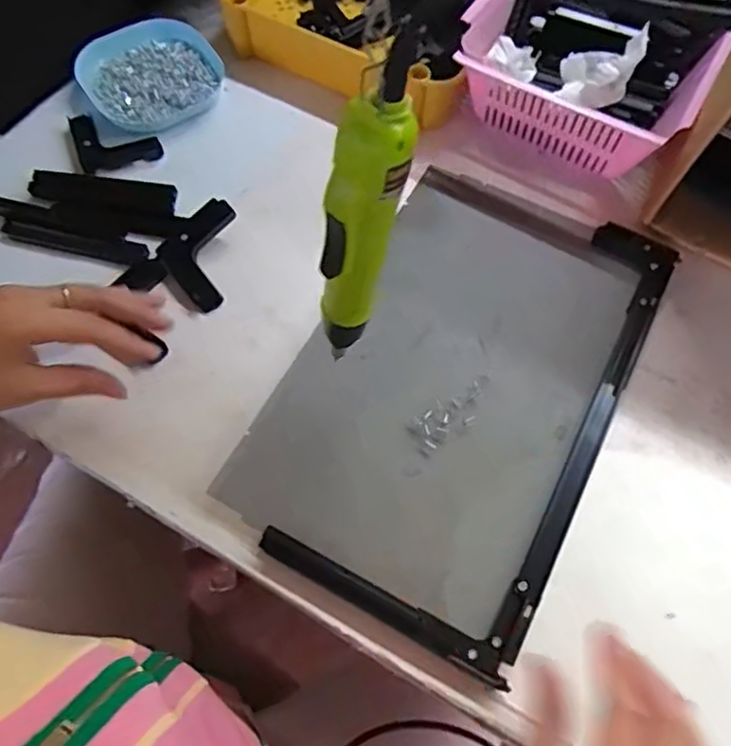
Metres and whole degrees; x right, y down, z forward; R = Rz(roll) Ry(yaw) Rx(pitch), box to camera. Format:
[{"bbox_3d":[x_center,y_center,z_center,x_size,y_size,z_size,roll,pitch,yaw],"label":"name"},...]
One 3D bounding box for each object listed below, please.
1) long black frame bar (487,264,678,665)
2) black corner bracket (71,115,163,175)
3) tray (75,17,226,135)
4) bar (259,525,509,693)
[{"bbox_3d":[0.180,0.049,0.498,0.023,0.007,0.361,27,66,10],"label":"long black frame bar"},{"bbox_3d":[-0.241,-0.227,0.605,0.072,0.008,0.079,-22,68,-13],"label":"black corner bracket"},{"bbox_3d":[-0.210,-0.301,0.625,0.132,0.024,0.119,-30,70,-16],"label":"tray"},{"bbox_3d":[0.011,0.160,0.437,0.188,0.012,0.021,27,66,10],"label":"bar"}]

